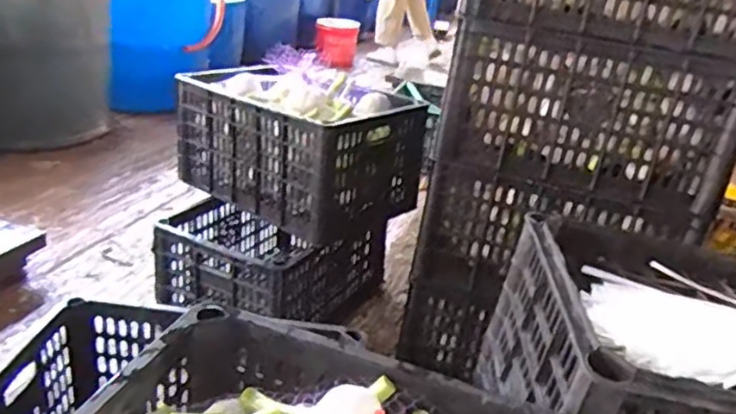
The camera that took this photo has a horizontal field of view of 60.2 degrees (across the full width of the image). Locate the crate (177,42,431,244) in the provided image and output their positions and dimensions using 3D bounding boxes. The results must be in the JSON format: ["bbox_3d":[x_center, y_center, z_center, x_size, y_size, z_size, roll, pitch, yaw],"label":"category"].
[{"bbox_3d":[-0.151,-0.148,1.312,0.460,0.288,0.269,24,28,30],"label":"crate"}]

